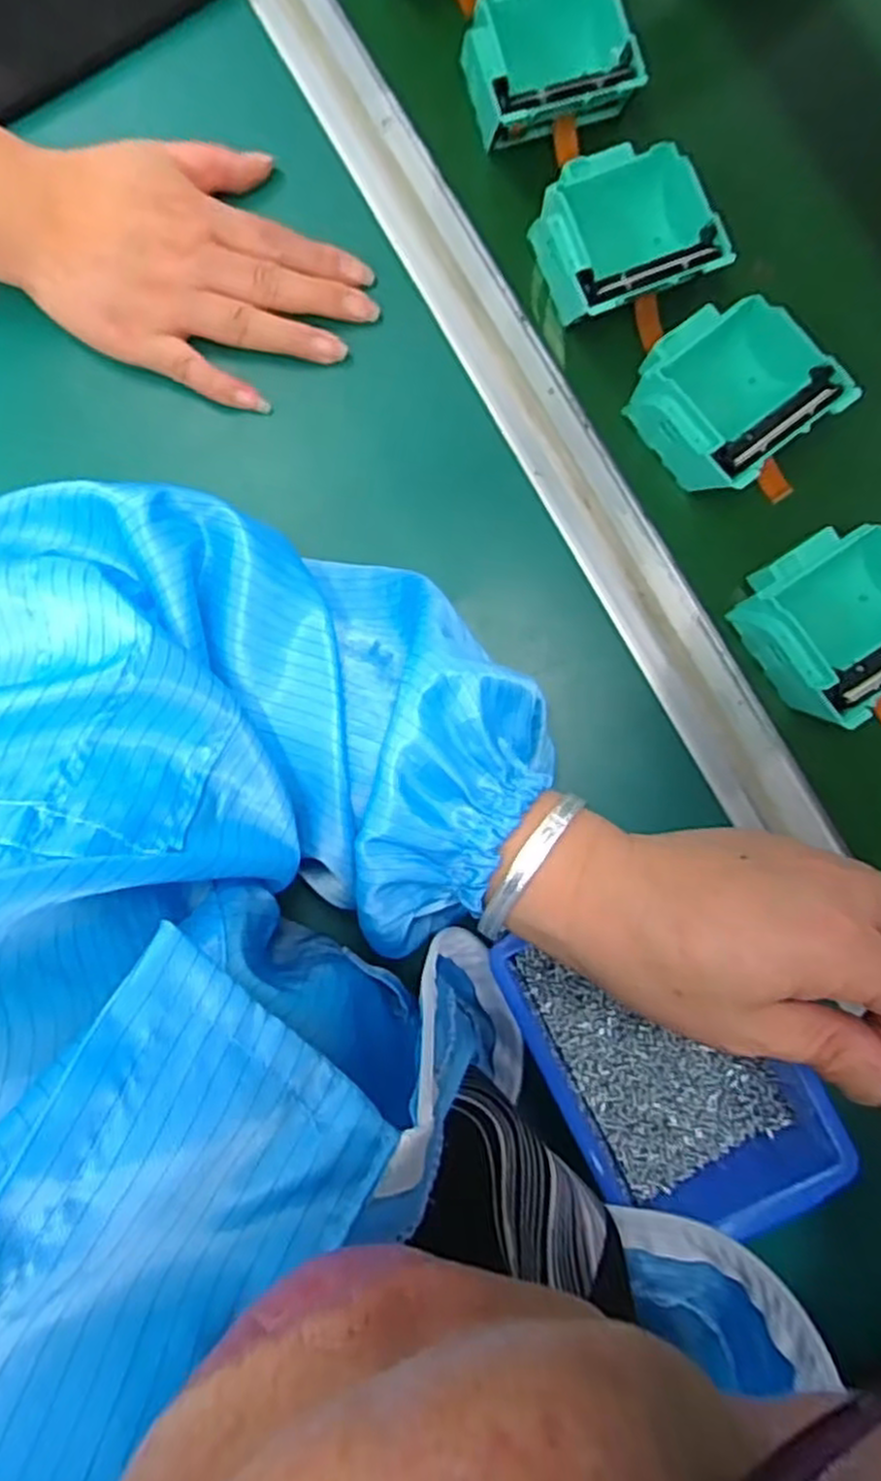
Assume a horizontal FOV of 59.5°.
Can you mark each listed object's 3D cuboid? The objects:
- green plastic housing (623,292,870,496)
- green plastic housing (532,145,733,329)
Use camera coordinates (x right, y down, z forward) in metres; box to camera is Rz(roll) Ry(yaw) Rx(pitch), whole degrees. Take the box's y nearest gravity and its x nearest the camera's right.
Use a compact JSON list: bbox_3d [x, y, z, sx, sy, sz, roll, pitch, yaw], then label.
[{"bbox_3d":[0.137,-0.164,0.366,0.074,0.040,0.078,-35,85,-1],"label":"green plastic housing"},{"bbox_3d":[0.086,-0.244,0.376,0.084,0.036,0.078,-20,85,1],"label":"green plastic housing"}]

